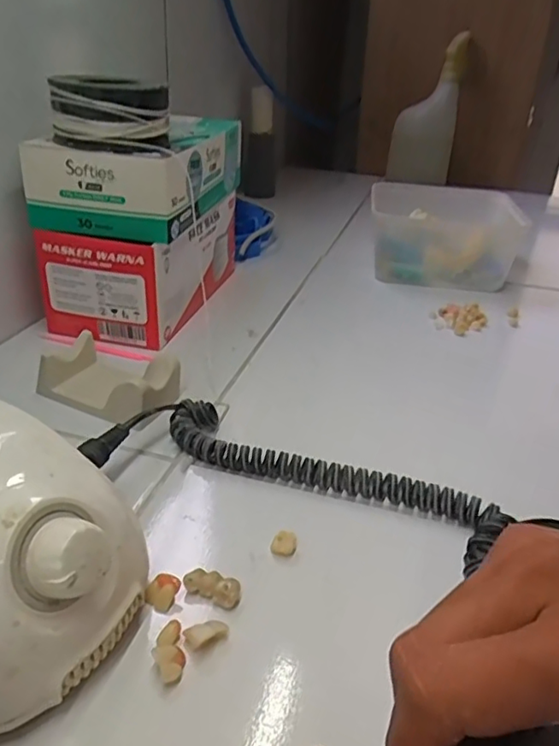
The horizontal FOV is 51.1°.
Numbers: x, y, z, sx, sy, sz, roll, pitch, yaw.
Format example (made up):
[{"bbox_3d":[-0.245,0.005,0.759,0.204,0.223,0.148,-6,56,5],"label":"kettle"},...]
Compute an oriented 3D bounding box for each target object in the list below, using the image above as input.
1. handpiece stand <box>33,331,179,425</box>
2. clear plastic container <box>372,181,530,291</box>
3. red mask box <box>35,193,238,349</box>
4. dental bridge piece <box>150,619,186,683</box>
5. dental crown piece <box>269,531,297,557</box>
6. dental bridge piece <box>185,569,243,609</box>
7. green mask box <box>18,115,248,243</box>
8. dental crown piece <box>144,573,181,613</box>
[{"bbox_3d":[-0.119,0.003,0.405,0.092,0.030,0.050,18,33,24],"label":"handpiece stand"},{"bbox_3d":[0.195,-0.157,0.680,0.180,0.088,0.149,8,30,7],"label":"clear plastic container"},{"bbox_3d":[-0.115,-0.105,0.532,0.101,0.087,0.186,10,31,12],"label":"red mask box"},{"bbox_3d":[-0.046,0.116,0.242,0.013,0.010,0.026,-5,31,-14],"label":"dental bridge piece"},{"bbox_3d":[0.002,0.086,0.294,0.013,0.009,0.008,3,30,-1],"label":"dental crown piece"},{"bbox_3d":[-0.030,0.100,0.271,0.026,0.010,0.013,14,32,18],"label":"dental bridge piece"},{"bbox_3d":[-0.111,-0.173,0.498,0.112,0.062,0.189,8,30,8],"label":"green mask box"},{"bbox_3d":[-0.054,0.100,0.268,0.013,0.012,0.012,19,33,25],"label":"dental crown piece"}]

